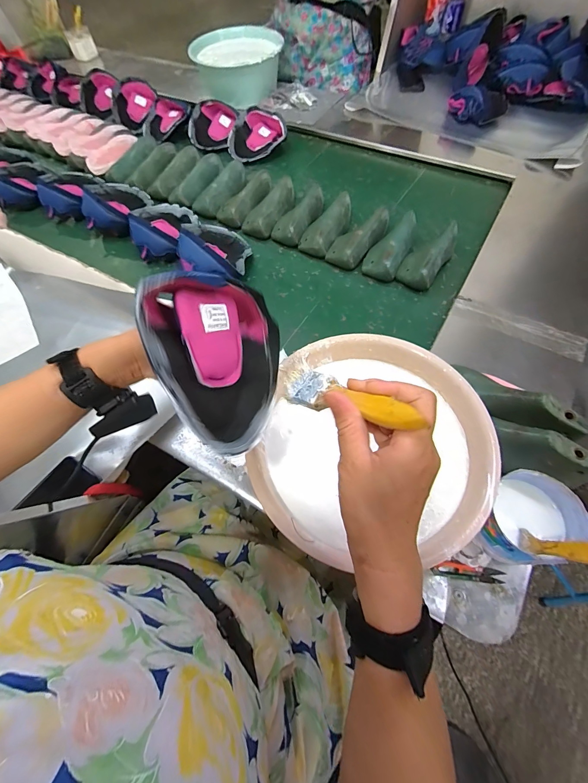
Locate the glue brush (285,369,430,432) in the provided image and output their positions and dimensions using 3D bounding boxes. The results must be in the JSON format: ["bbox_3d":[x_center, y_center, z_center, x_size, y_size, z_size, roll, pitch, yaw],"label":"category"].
[{"bbox_3d":[0.037,0.006,0.263,0.031,0.016,0.141,-45,32,-17],"label":"glue brush"}]

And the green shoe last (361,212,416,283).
[{"bbox_3d":[0.224,-0.336,0.752,0.083,0.061,0.172,26,68,15],"label":"green shoe last"}]

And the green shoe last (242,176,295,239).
[{"bbox_3d":[-0.056,-0.483,0.843,0.076,0.050,0.183,26,68,15],"label":"green shoe last"}]

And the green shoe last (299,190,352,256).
[{"bbox_3d":[0.082,-0.413,0.801,0.085,0.056,0.176,25,68,15],"label":"green shoe last"}]

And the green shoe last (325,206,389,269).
[{"bbox_3d":[0.154,-0.373,0.776,0.089,0.060,0.173,29,69,16],"label":"green shoe last"}]

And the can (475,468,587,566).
[{"bbox_3d":[0.291,0.162,0.410,0.090,0.075,0.104,33,70,18],"label":"can"}]

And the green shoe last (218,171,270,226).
[{"bbox_3d":[-0.127,-0.521,0.872,0.088,0.047,0.189,39,85,20],"label":"green shoe last"}]

